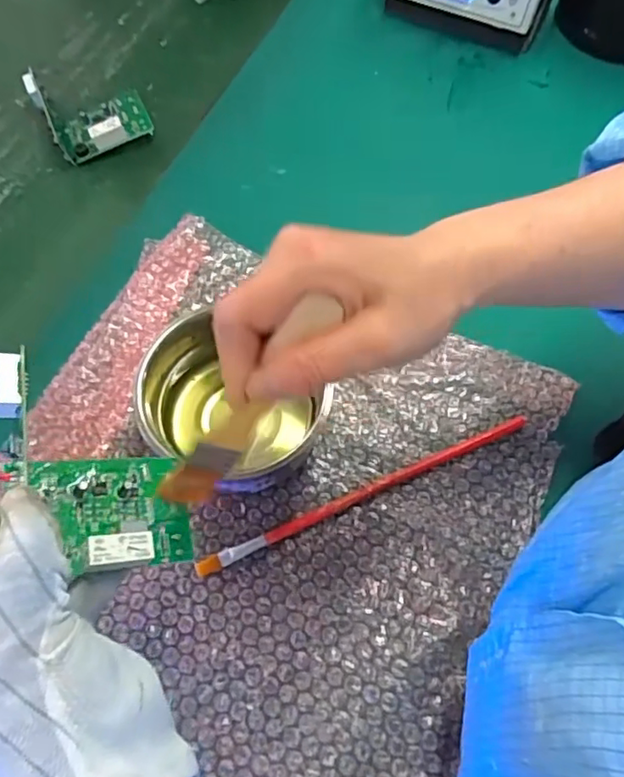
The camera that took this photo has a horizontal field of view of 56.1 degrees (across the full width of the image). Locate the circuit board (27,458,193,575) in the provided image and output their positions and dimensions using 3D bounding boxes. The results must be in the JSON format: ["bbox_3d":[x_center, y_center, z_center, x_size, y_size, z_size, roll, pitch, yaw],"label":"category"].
[{"bbox_3d":[-0.093,0.060,0.281,0.072,0.016,0.058,5,49,-37],"label":"circuit board"}]

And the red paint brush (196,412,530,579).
[{"bbox_3d":[0.040,0.070,0.403,0.249,0.006,0.010,-23,67,-11],"label":"red paint brush"}]

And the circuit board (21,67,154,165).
[{"bbox_3d":[-0.206,-0.260,0.547,0.092,0.029,0.093,-22,67,-11],"label":"circuit board"}]

